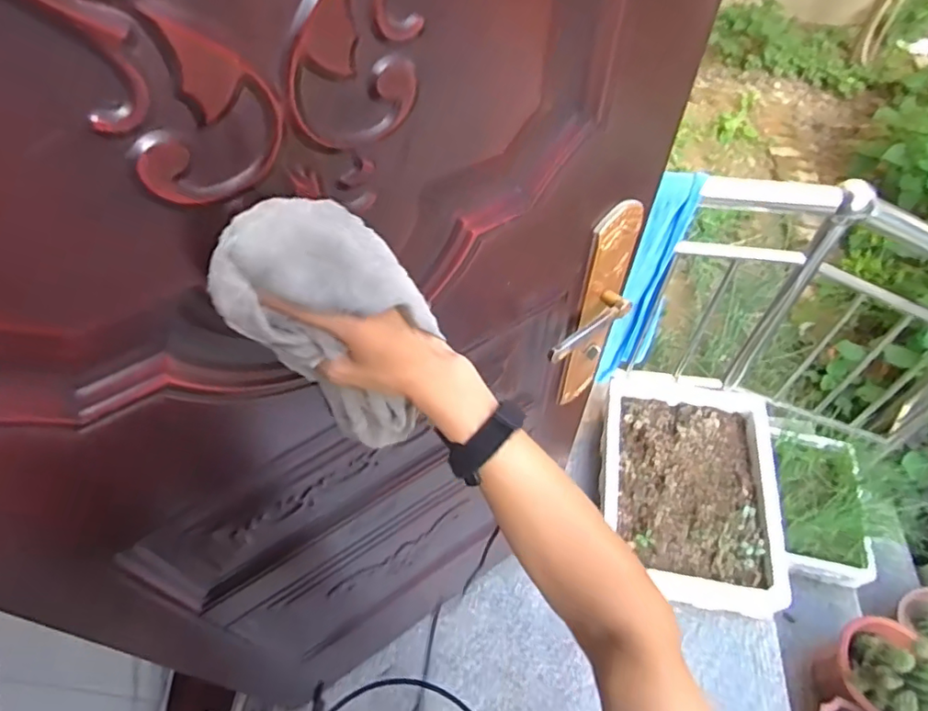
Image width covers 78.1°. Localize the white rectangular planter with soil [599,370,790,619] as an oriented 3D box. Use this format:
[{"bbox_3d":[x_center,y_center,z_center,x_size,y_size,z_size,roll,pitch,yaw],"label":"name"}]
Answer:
[{"bbox_3d":[0.615,0.368,1.595,0.461,0.175,0.585,8,54,6],"label":"white rectangular planter with soil"}]

